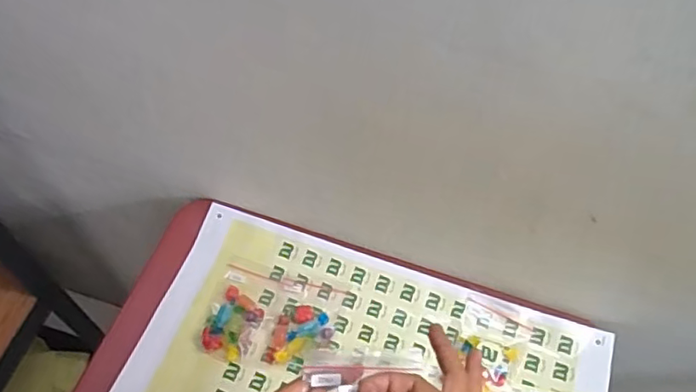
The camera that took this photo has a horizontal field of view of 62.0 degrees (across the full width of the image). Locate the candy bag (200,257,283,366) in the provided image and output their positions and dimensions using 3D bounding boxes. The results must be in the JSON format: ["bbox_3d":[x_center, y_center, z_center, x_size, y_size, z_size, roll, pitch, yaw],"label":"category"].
[{"bbox_3d":[-0.124,0.125,0.653,0.067,0.024,0.114,17,58,8],"label":"candy bag"}]

